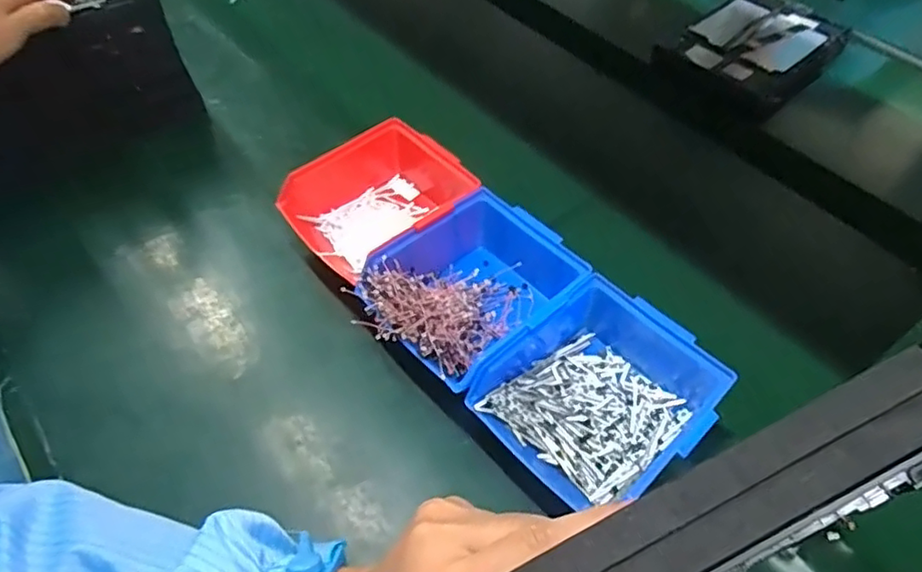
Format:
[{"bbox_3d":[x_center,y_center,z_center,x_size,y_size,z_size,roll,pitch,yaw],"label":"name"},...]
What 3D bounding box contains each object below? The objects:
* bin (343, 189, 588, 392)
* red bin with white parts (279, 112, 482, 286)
[{"bbox_3d":[0.013,0.007,0.475,0.166,0.076,0.120,-34,61,-26],"label":"bin"},{"bbox_3d":[-0.063,-0.069,0.534,0.157,0.073,0.119,-30,59,-24],"label":"red bin with white parts"}]

